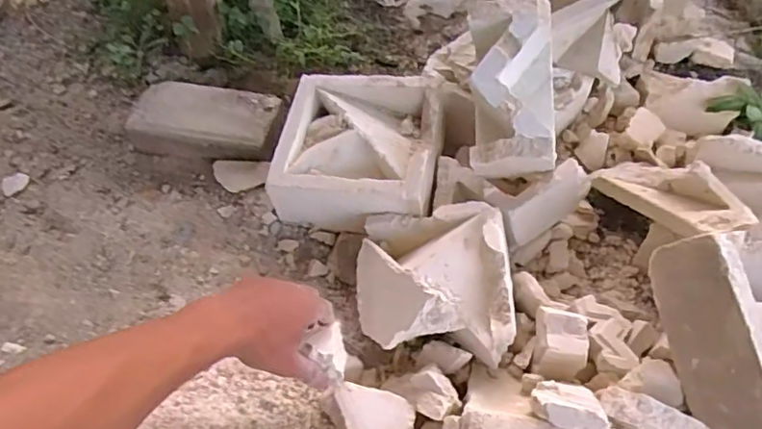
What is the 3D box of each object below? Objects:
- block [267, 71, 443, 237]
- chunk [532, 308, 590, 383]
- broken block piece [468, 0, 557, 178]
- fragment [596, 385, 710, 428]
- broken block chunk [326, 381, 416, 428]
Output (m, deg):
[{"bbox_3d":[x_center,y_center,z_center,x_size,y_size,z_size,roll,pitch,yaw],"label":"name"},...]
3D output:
[{"bbox_3d":[-0.030,-0.077,0.817,0.204,0.115,0.201,10,54,7],"label":"block"},{"bbox_3d":[0.197,0.139,0.662,0.055,0.035,0.072,7,54,5],"label":"chunk"},{"bbox_3d":[0.163,-0.149,0.733,0.103,0.079,0.204,2,78,3],"label":"broken block piece"},{"bbox_3d":[0.262,0.195,0.578,0.103,0.025,0.030,18,56,13],"label":"fragment"},{"bbox_3d":[-0.009,0.201,0.617,0.076,0.028,0.066,-23,57,-16],"label":"broken block chunk"}]

